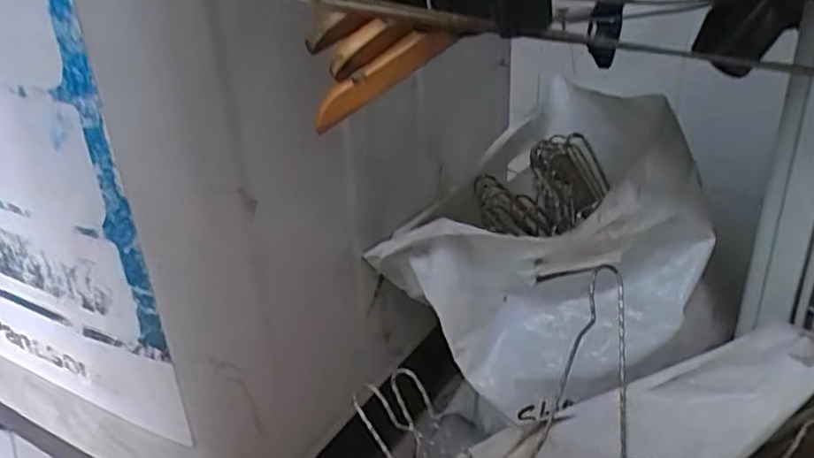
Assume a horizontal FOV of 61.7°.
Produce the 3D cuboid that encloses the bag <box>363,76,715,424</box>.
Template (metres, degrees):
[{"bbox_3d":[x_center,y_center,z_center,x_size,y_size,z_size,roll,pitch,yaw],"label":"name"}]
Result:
[{"bbox_3d":[0.159,-0.003,0.688,0.284,0.192,0.330,20,35,36],"label":"bag"}]

